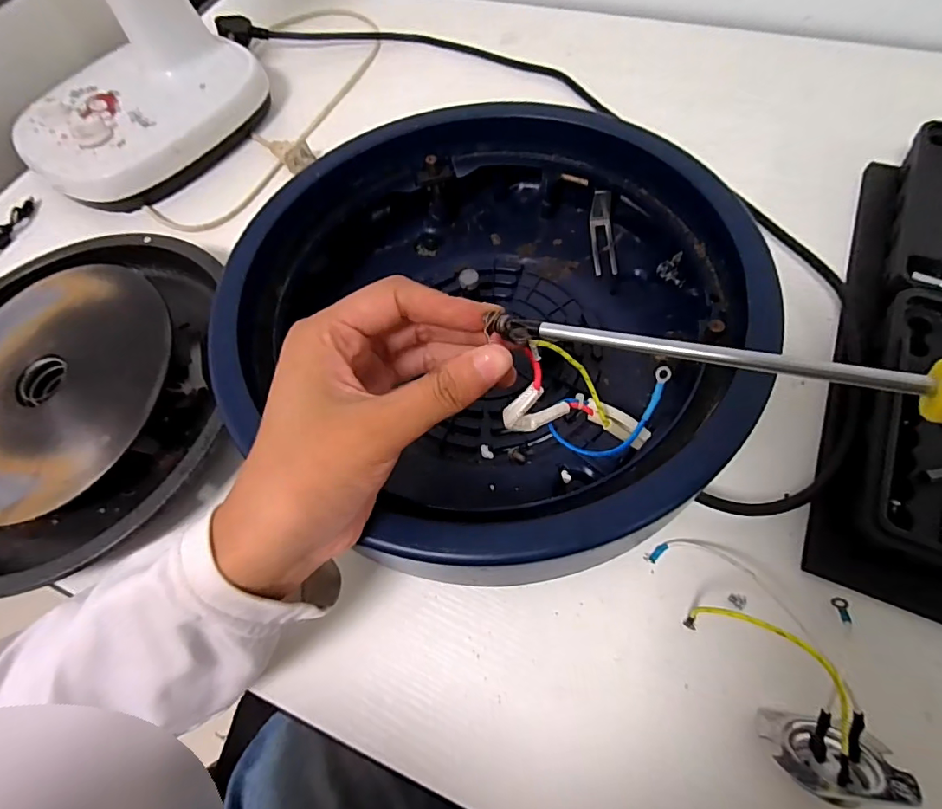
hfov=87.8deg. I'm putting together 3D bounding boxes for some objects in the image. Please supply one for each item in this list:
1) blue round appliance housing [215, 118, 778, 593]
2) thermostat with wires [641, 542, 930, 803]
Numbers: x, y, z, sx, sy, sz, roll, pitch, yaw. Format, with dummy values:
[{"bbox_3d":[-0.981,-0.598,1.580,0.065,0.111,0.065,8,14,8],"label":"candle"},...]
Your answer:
[{"bbox_3d":[0.022,-0.060,0.301,0.263,0.082,0.285,-2,63,4],"label":"blue round appliance housing"},{"bbox_3d":[0.156,0.117,0.236,0.068,0.042,0.121,-23,63,-7],"label":"thermostat with wires"}]

